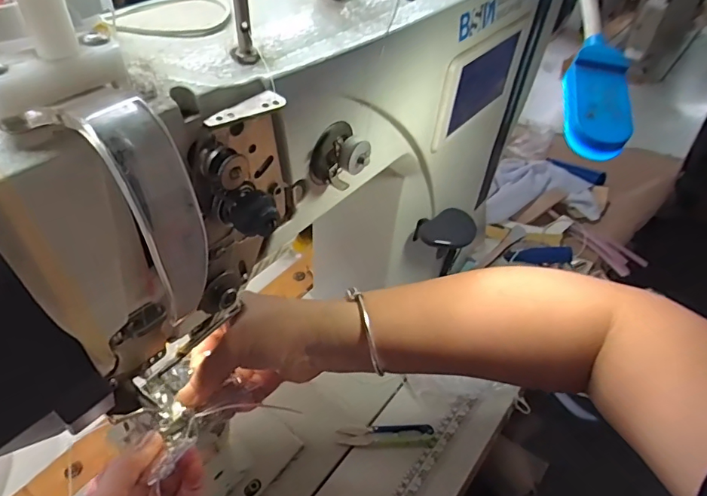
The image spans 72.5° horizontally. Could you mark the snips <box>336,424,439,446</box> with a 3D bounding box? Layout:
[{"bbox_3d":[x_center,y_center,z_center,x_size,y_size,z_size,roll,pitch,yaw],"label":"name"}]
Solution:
[{"bbox_3d":[0.038,0.202,0.521,0.105,0.010,0.023,-1,40,2],"label":"snips"}]

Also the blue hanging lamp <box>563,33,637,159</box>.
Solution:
[{"bbox_3d":[0.120,-0.078,0.238,0.028,0.012,0.075,9,64,13],"label":"blue hanging lamp"}]

